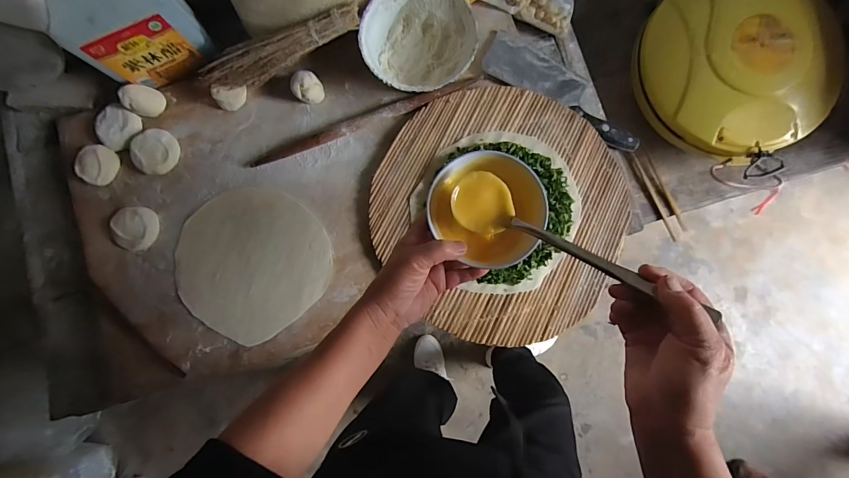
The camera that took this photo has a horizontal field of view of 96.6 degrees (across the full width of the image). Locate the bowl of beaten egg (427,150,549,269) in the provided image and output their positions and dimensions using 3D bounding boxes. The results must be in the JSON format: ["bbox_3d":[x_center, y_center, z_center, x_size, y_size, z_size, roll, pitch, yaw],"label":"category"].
[{"bbox_3d":[0.065,-0.034,0.411,0.117,0.054,0.125,0,87,3],"label":"bowl of beaten egg"}]

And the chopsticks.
[{"bbox_3d":[0.441,-0.084,0.709,0.032,0.019,0.176,-20,86,2],"label":"chopsticks"}]

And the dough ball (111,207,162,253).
[{"bbox_3d":[-0.465,-0.017,0.602,0.064,0.028,0.068,0,87,3],"label":"dough ball"}]

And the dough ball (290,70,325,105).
[{"bbox_3d":[-0.188,-0.243,0.608,0.047,0.038,0.044,0,85,2],"label":"dough ball"}]

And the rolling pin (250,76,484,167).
[{"bbox_3d":[-0.090,-0.194,0.605,0.381,0.022,0.025,-20,86,2],"label":"rolling pin"}]

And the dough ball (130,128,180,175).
[{"bbox_3d":[-0.435,-0.141,0.609,0.066,0.026,0.071,0,87,3],"label":"dough ball"}]

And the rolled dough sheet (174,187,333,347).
[{"bbox_3d":[-0.276,0.036,0.602,0.233,0.012,0.229,-38,85,-1],"label":"rolled dough sheet"}]

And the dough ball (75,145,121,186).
[{"bbox_3d":[-0.529,-0.120,0.612,0.051,0.031,0.062,21,85,5],"label":"dough ball"}]

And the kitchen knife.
[{"bbox_3d":[0.235,-0.249,0.622,0.281,0.033,0.092,29,89,4],"label":"kitchen knife"}]

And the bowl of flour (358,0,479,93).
[{"bbox_3d":[-0.008,-0.307,0.591,0.170,0.048,0.168,0,87,3],"label":"bowl of flour"}]

